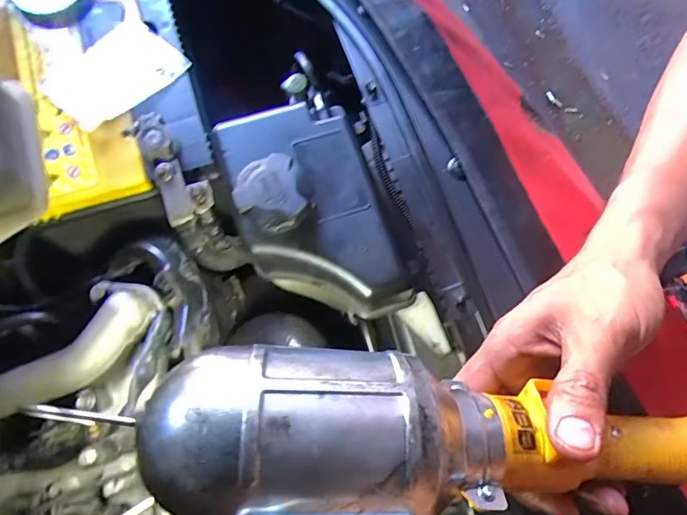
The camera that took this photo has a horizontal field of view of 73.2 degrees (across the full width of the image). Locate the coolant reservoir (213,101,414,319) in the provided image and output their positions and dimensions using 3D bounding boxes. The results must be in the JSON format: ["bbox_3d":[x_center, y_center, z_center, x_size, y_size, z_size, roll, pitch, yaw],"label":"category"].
[{"bbox_3d":[-0.024,-0.031,0.336,0.101,0.094,0.170,-21,76,-7],"label":"coolant reservoir"}]

